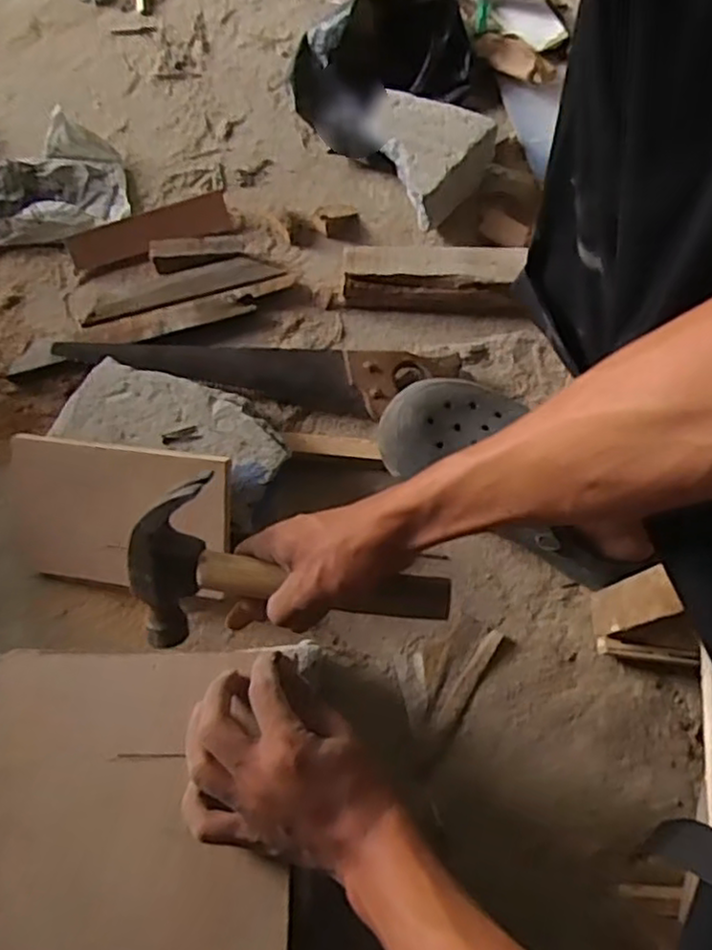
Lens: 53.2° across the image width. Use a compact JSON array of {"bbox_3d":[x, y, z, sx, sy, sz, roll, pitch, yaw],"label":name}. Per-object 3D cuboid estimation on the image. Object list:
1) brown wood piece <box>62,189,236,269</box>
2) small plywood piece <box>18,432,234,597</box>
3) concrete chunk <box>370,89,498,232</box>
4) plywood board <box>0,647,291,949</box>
[{"bbox_3d":[-0.225,-0.266,0.776,0.175,0.040,0.014,-17,27,-5],"label":"brown wood piece"},{"bbox_3d":[-0.205,0.036,0.621,0.198,0.014,0.125,7,104,12],"label":"small plywood piece"},{"bbox_3d":[0.069,-0.350,0.785,0.120,0.075,0.129,0,70,1],"label":"concrete chunk"},{"bbox_3d":[-0.141,0.223,0.440,0.193,0.011,0.222,-1,70,1],"label":"plywood board"}]

